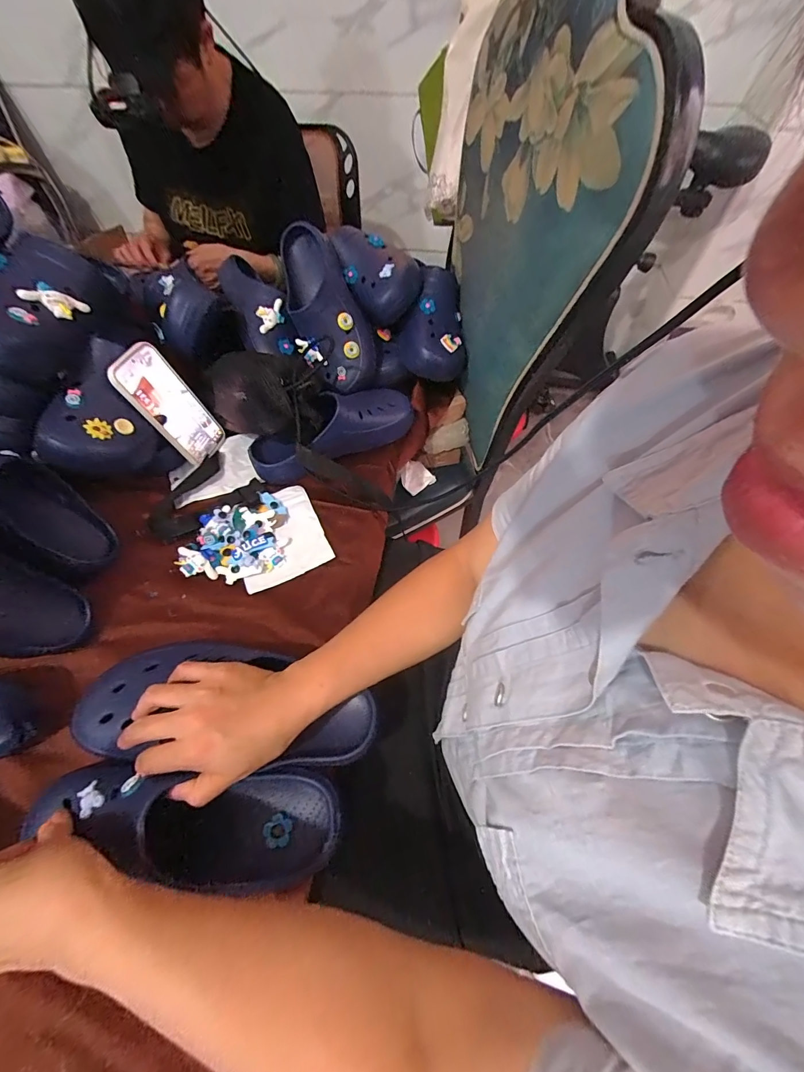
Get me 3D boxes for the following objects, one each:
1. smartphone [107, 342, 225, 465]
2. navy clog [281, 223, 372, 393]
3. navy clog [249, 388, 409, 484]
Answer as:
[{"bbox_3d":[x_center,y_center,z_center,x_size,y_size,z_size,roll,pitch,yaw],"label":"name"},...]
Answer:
[{"bbox_3d":[-0.329,-0.185,0.567,0.010,0.166,0.085,3,54,25],"label":"smartphone"},{"bbox_3d":[-0.124,-0.370,0.632,0.115,0.082,0.258,-21,88,-13],"label":"navy clog"},{"bbox_3d":[-0.102,-0.171,0.604,0.266,0.082,0.084,-30,63,-18],"label":"navy clog"}]

